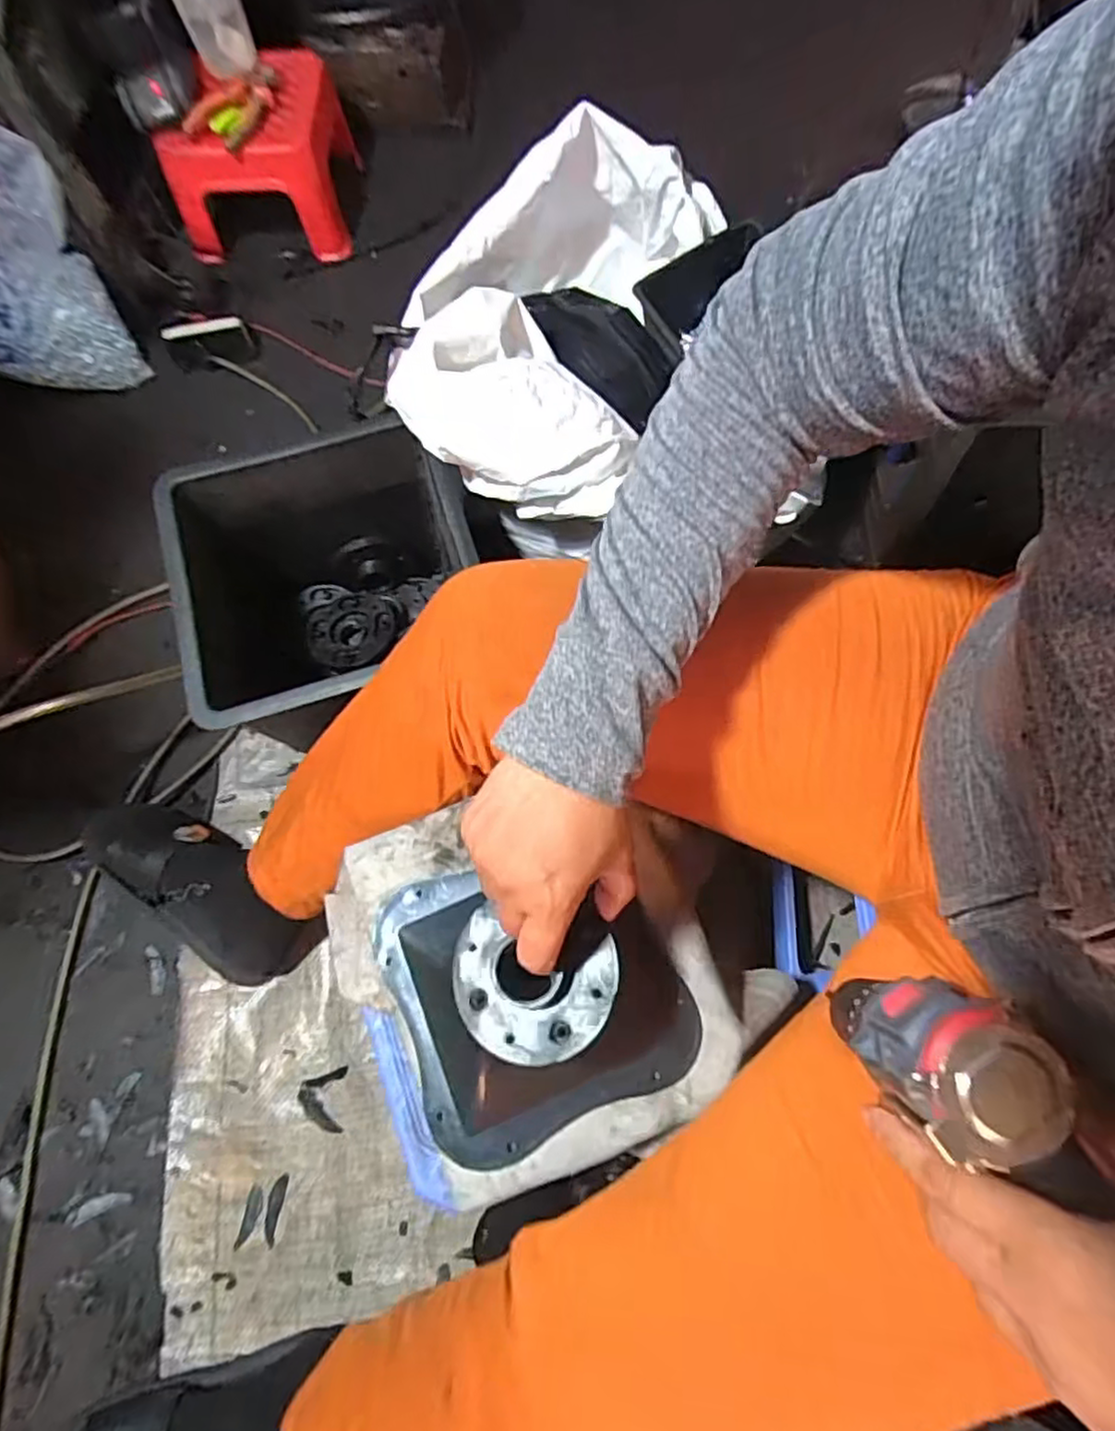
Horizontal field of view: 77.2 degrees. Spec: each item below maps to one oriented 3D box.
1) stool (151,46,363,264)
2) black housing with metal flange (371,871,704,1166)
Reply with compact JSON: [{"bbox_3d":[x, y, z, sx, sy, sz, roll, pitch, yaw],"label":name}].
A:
[{"bbox_3d":[-0.435,-0.825,1.018,0.239,0.145,0.236,0,69,-1],"label":"stool"},{"bbox_3d":[-0.019,0.168,0.432,0.179,0.099,0.176,-22,71,-9],"label":"black housing with metal flange"}]

